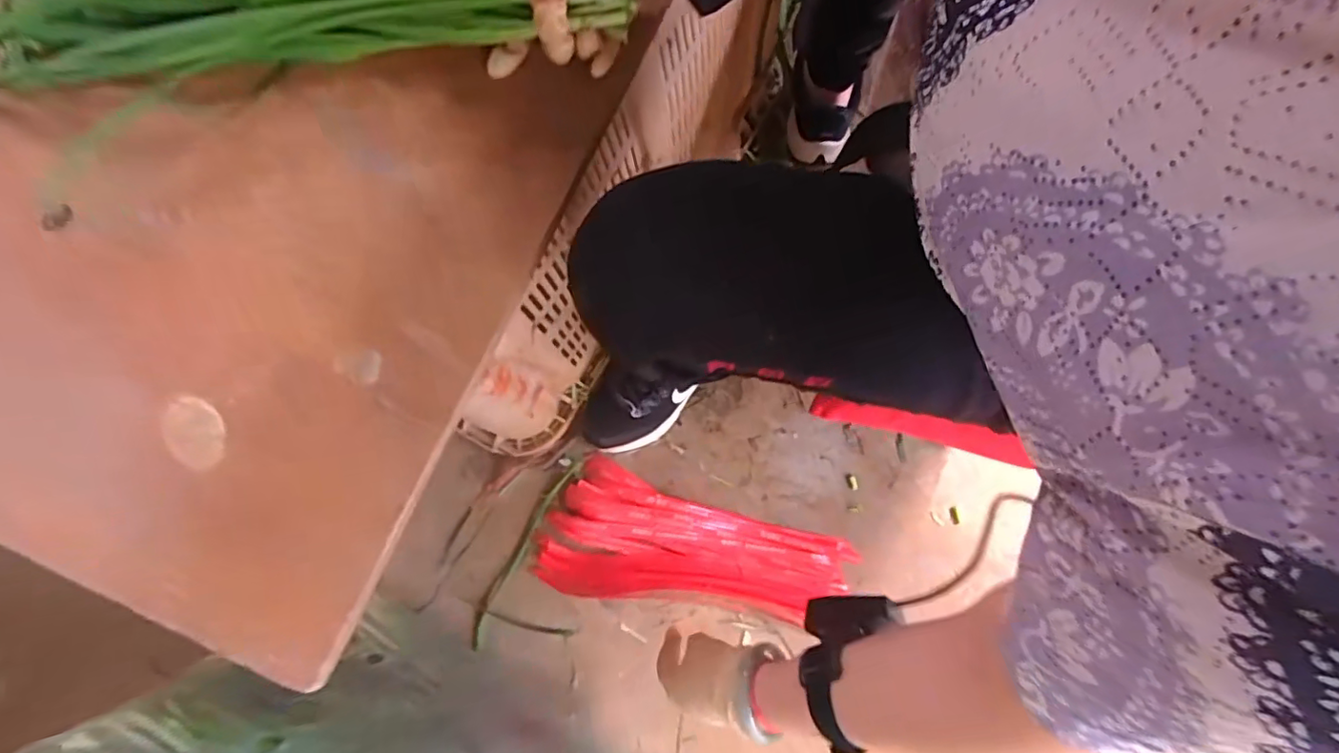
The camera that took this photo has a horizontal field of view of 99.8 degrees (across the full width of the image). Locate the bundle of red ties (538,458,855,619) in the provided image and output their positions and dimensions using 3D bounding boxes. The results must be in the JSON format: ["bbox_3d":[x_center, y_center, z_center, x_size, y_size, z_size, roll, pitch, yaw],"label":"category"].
[{"bbox_3d":[0.032,0.216,0.701,0.373,0.021,0.154,12,79,2],"label":"bundle of red ties"}]

